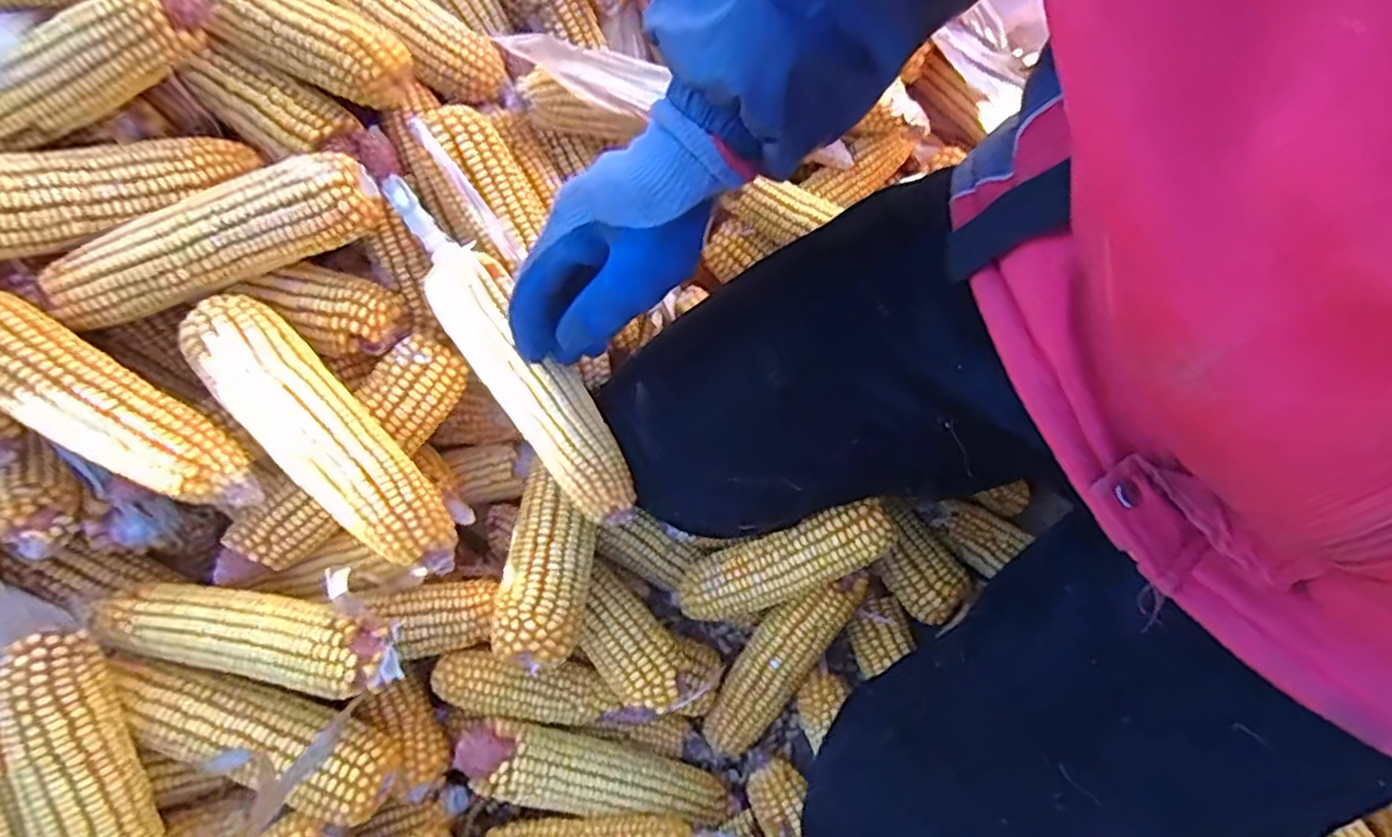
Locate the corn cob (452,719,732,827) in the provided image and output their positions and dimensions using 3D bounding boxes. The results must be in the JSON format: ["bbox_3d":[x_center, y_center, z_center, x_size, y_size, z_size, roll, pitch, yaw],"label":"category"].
[{"bbox_3d":[-0.066,0.252,0.504,0.201,0.046,0.051,19,71,-16],"label":"corn cob"}]

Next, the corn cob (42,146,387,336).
[{"bbox_3d":[-0.291,-0.112,0.435,0.185,0.041,0.054,-26,73,-9],"label":"corn cob"}]

